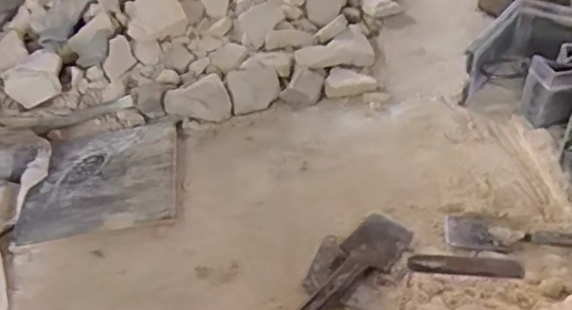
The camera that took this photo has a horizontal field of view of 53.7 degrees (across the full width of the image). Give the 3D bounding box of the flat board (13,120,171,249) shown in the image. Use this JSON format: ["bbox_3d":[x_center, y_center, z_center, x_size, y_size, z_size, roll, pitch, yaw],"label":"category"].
[{"bbox_3d":[-0.314,0.038,0.957,0.247,0.014,0.244,-8,45,-5],"label":"flat board"}]

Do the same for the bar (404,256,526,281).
[{"bbox_3d":[0.216,0.137,0.687,0.134,0.022,0.018,-2,41,29],"label":"bar"}]

